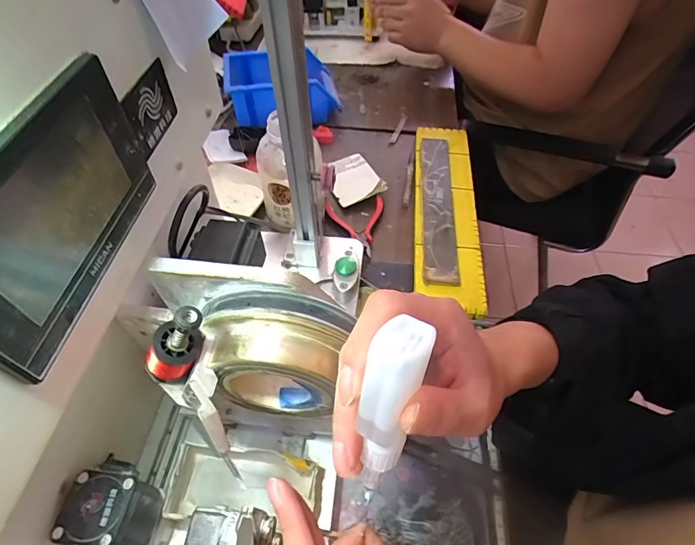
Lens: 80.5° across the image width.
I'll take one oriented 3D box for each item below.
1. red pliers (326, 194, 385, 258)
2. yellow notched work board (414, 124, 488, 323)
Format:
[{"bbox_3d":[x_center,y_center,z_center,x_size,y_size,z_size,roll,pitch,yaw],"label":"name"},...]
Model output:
[{"bbox_3d":[0.005,-0.070,0.546,0.073,0.014,0.097,12,53,8],"label":"red pliers"},{"bbox_3d":[0.134,-0.088,0.558,0.081,0.020,0.311,5,59,-1],"label":"yellow notched work board"}]

